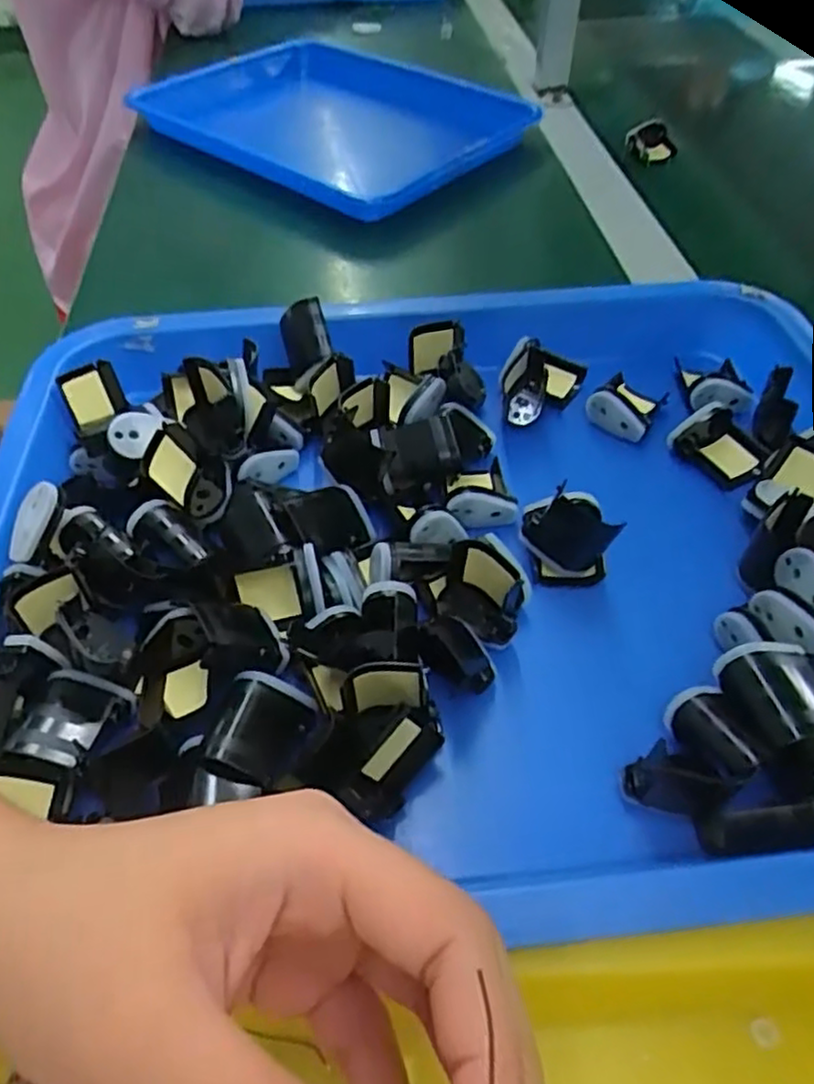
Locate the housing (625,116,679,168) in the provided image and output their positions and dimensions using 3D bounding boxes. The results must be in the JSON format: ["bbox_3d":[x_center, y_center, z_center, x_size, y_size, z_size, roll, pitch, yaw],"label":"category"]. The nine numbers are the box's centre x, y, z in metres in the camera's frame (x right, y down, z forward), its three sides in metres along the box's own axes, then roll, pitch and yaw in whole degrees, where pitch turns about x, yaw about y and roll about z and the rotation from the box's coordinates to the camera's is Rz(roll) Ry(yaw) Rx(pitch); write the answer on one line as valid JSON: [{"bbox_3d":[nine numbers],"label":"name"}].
[{"bbox_3d":[0.225,-0.369,0.638,0.042,0.032,0.028,7,51,6],"label":"housing"}]

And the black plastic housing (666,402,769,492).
[{"bbox_3d":[0.166,-0.054,0.365,0.038,0.023,0.045,-37,59,-26],"label":"black plastic housing"}]

